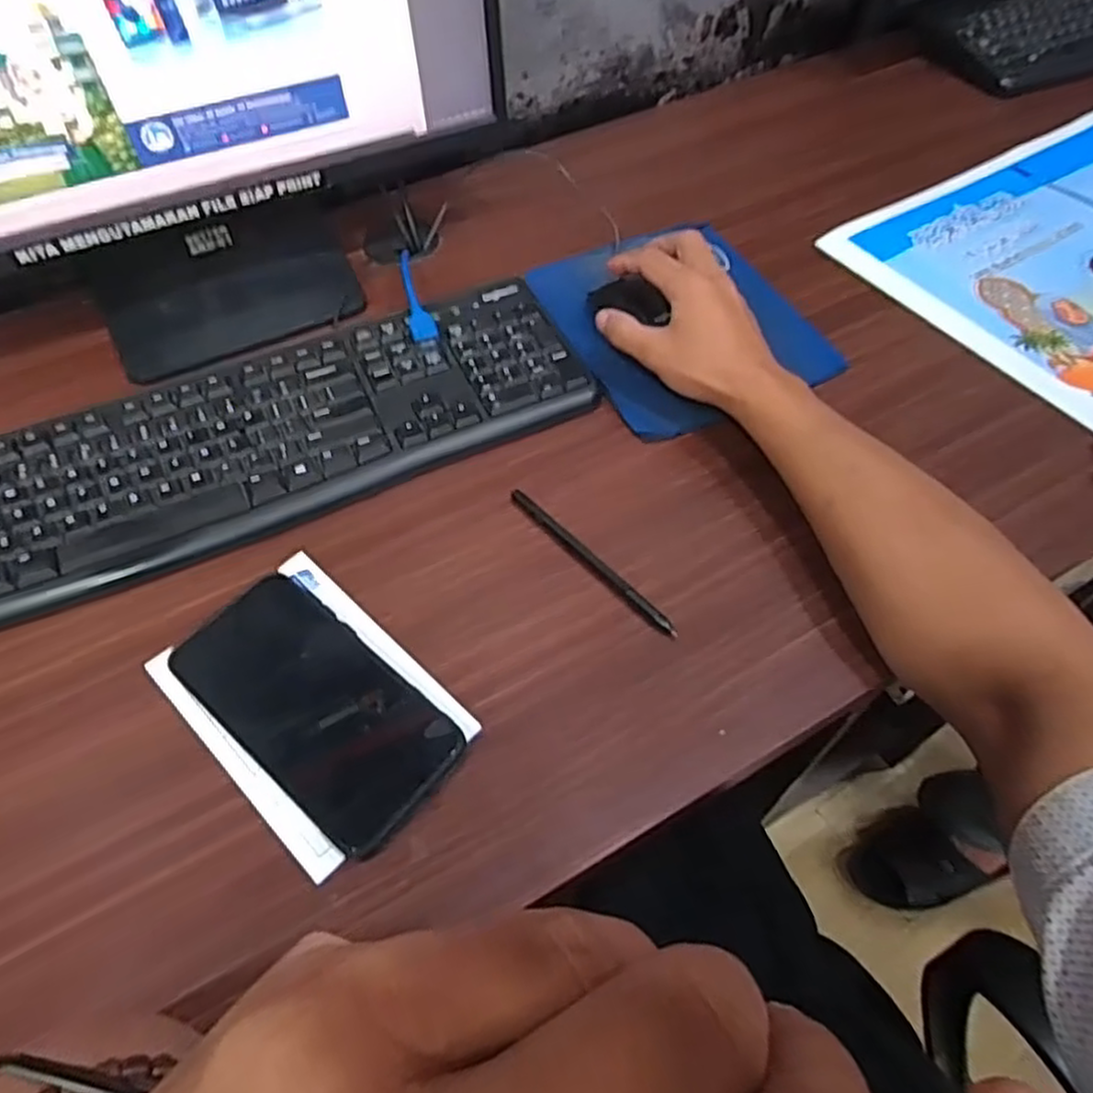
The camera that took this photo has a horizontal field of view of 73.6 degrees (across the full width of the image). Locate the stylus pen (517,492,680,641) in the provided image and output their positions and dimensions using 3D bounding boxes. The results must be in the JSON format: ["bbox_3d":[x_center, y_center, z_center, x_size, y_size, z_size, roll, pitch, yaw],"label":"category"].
[{"bbox_3d":[0.026,0.007,0.440,0.007,0.005,0.136,-38,66,-21],"label":"stylus pen"}]

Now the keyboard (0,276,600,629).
[{"bbox_3d":[-0.185,-0.076,0.492,0.423,0.015,0.147,-24,61,-14],"label":"keyboard"}]

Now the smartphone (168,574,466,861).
[{"bbox_3d":[-0.123,0.082,0.389,0.157,0.012,0.078,37,65,20],"label":"smartphone"}]

